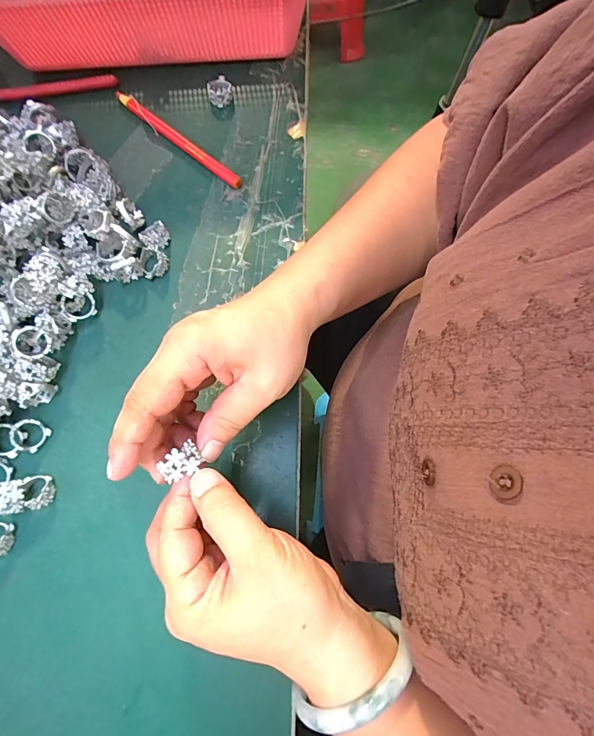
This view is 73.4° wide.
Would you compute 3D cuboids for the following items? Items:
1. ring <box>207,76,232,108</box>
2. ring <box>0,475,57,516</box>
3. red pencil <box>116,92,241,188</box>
[{"bbox_3d":[-0.067,-0.241,0.348,0.021,0.011,0.021,0,76,2],"label":"ring"},{"bbox_3d":[-0.179,0.083,0.263,0.027,0.020,0.022,-10,76,-1],"label":"ring"},{"bbox_3d":[-0.100,-0.194,0.334,0.137,0.012,0.012,38,80,10],"label":"red pencil"}]

